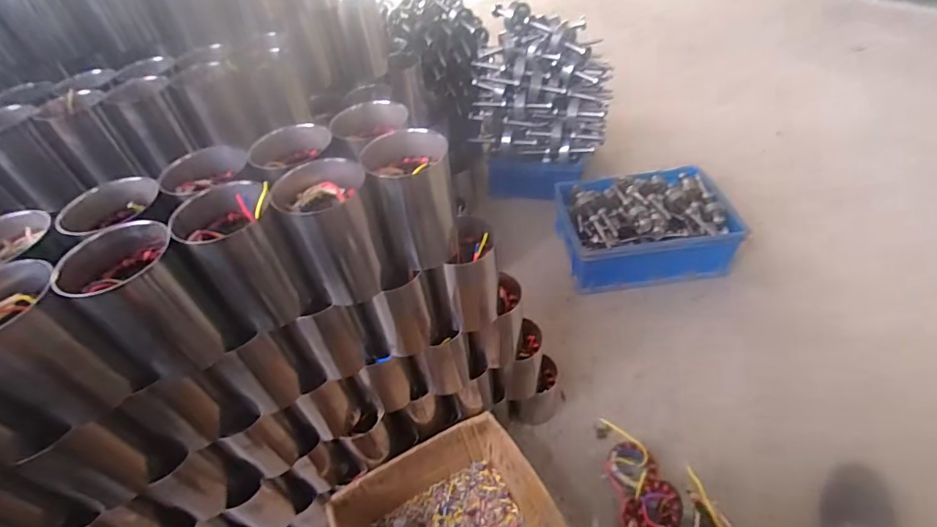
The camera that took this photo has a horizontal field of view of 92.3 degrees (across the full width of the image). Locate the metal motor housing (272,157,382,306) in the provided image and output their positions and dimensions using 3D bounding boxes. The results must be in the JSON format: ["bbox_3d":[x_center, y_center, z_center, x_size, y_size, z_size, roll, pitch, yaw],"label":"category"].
[{"bbox_3d":[-0.141,-0.034,0.490,0.088,0.142,0.074,-16,45,-8],"label":"metal motor housing"}]

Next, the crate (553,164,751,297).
[{"bbox_3d":[0.451,-0.102,1.190,0.407,0.181,0.283,-8,45,0],"label":"crate"}]

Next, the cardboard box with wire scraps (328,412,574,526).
[{"bbox_3d":[-0.027,0.431,0.741,0.329,0.135,0.234,-21,46,-13],"label":"cardboard box with wire scraps"}]

